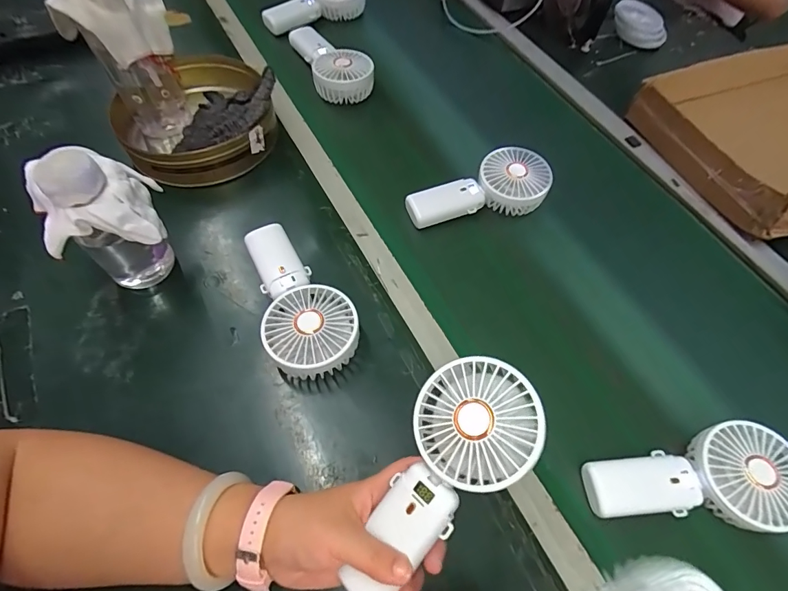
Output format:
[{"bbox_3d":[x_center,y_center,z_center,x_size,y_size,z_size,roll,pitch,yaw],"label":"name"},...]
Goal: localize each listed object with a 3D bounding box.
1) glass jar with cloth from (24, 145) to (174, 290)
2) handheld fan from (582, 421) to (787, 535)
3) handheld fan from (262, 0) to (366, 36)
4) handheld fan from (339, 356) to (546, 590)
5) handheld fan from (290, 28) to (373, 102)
[{"bbox_3d":[-0.262,-0.061,0.397,0.091,0.152,0.082,-23,64,-17],"label":"glass jar with cloth"},{"bbox_3d":[0.264,0.167,0.374,0.180,0.046,0.082,-5,60,-8],"label":"handheld fan"},{"bbox_3d":[-0.141,-0.524,0.758,0.186,0.077,0.068,-27,65,-19],"label":"handheld fan"},{"bbox_3d":[0.029,0.124,0.305,0.179,0.042,0.085,-46,62,1],"label":"handheld fan"},{"bbox_3d":[-0.096,-0.364,0.669,0.083,0.066,0.183,-18,63,-15],"label":"handheld fan"}]

